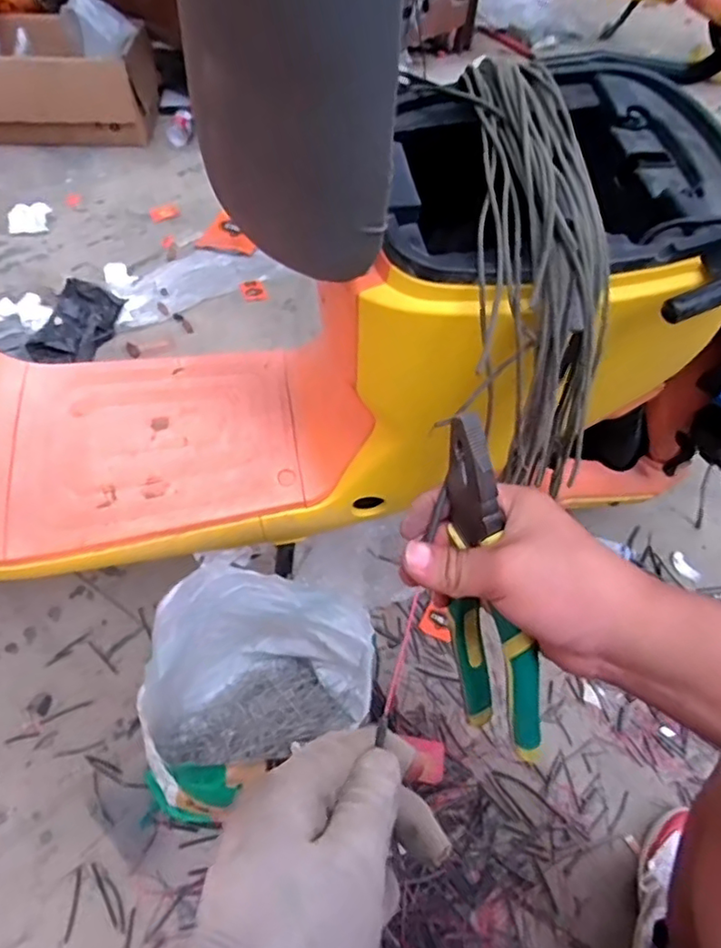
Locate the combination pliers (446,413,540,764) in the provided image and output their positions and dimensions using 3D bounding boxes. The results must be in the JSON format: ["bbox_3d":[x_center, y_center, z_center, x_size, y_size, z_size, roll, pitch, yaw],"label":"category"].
[{"bbox_3d":[0.068,0.064,0.339,0.021,0.196,0.051,-16,16,-18],"label":"combination pliers"}]

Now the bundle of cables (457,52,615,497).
[{"bbox_3d":[0.128,-0.187,0.474,0.095,0.092,0.350,-3,85,-8],"label":"bundle of cables"}]

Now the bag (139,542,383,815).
[{"bbox_3d":[-0.127,0.242,0.713,0.250,0.263,0.167,-23,57,-20],"label":"bag"}]

